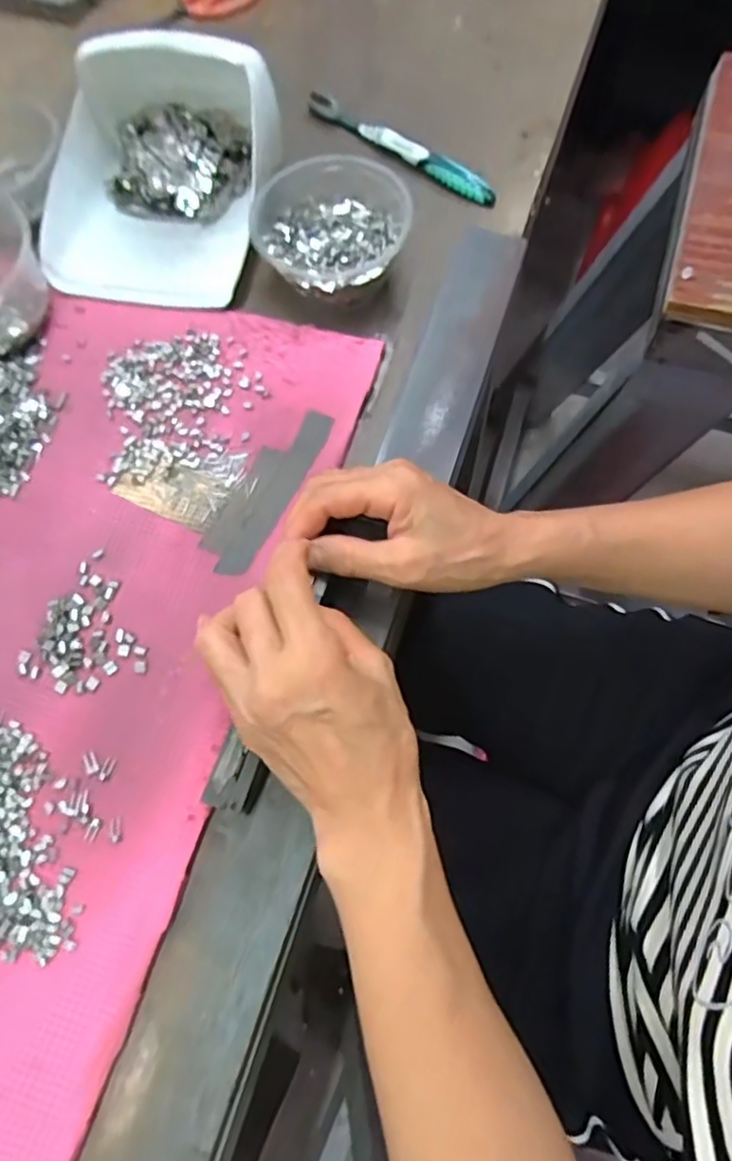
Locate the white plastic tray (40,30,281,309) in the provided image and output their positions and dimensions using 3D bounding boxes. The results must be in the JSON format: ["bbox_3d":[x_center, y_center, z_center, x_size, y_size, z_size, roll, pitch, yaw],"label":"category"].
[{"bbox_3d":[-0.149,-0.297,0.445,0.165,0.078,0.177,9,71,6],"label":"white plastic tray"}]

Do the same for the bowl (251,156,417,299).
[{"bbox_3d":[-0.024,-0.240,0.438,0.103,0.042,0.099,-1,69,4],"label":"bowl"}]

